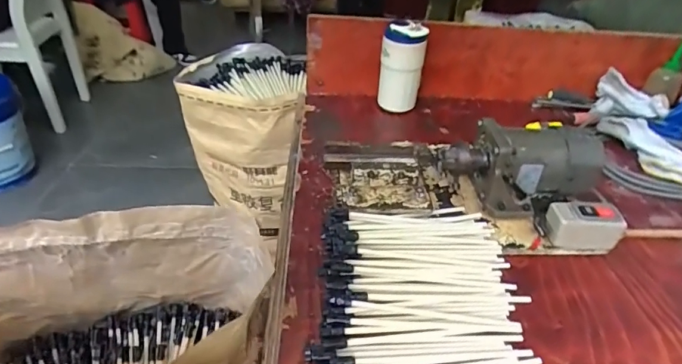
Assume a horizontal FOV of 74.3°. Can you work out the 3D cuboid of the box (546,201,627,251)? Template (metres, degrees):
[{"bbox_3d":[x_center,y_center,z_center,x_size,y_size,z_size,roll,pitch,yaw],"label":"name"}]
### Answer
[{"bbox_3d":[0.307,0.060,0.573,0.084,0.061,0.048,5,34,6],"label":"box"}]

